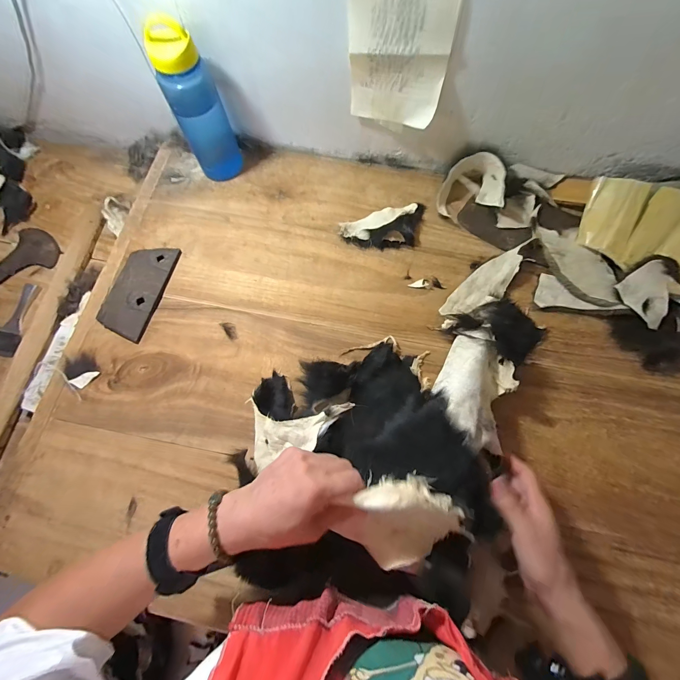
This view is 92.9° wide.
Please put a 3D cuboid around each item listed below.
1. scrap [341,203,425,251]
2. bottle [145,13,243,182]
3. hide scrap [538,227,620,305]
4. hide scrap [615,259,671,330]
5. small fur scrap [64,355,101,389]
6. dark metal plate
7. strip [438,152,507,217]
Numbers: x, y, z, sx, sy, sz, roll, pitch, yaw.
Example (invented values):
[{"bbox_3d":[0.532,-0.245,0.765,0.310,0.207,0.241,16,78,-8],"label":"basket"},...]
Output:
[{"bbox_3d":[0.080,-0.204,0.573,0.156,0.026,0.081,-9,72,-1],"label":"scrap"},{"bbox_3d":[-0.233,-0.378,0.538,0.075,0.224,0.064,-21,72,-5],"label":"bottle"},{"bbox_3d":[0.395,-0.124,0.539,0.074,0.023,0.165,-27,68,5],"label":"hide scrap"},{"bbox_3d":[0.470,-0.070,0.490,0.067,0.022,0.084,-41,78,15],"label":"hide scrap"},{"bbox_3d":[-0.415,0.046,0.518,0.049,0.005,0.057,-36,74,-10],"label":"small fur scrap"},{"bbox_3d":[-0.352,-0.089,0.557,0.092,0.015,0.170,13,73,6],"label":"dark metal plate"},{"bbox_3d":[0.229,-0.276,0.571,0.103,0.067,0.101,1,72,2],"label":"strip"}]

